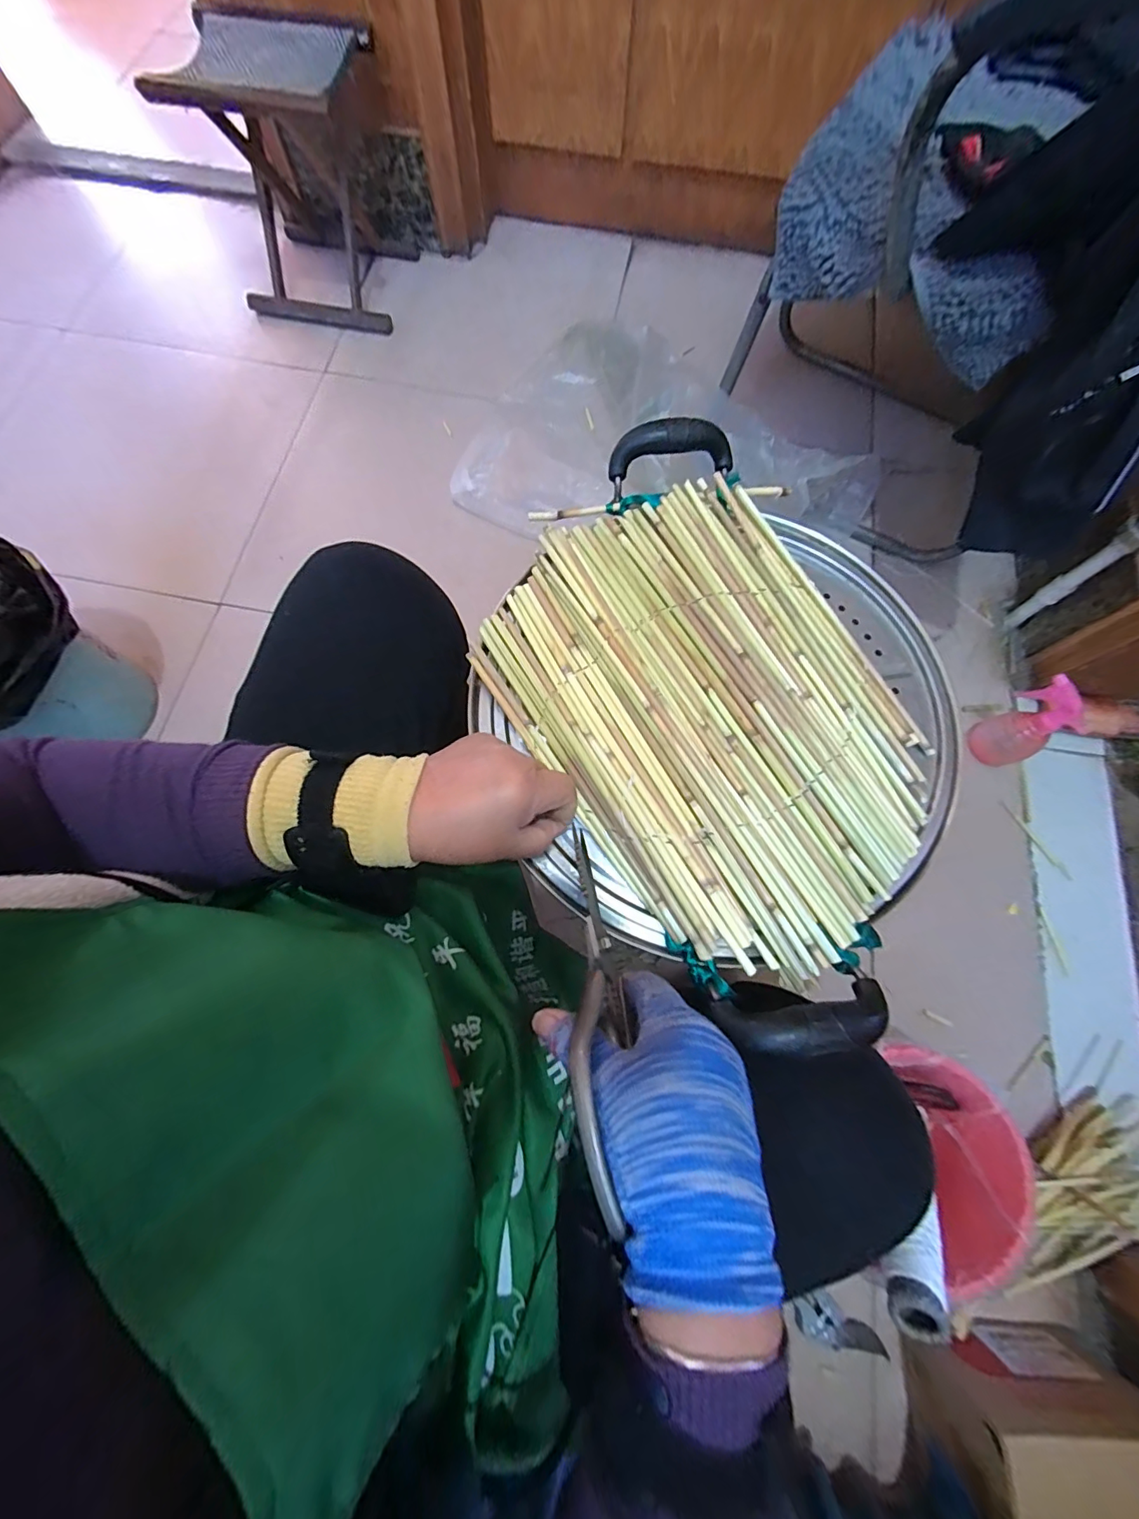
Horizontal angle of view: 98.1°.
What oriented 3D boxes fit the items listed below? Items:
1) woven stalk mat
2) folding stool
[{"bbox_3d":[0.103,-0.041,0.360,0.242,0.028,0.346,-34,77,-11],"label":"woven stalk mat"},{"bbox_3d":[-0.558,-1.192,1.031,0.331,0.351,0.297,10,74,2],"label":"folding stool"}]

